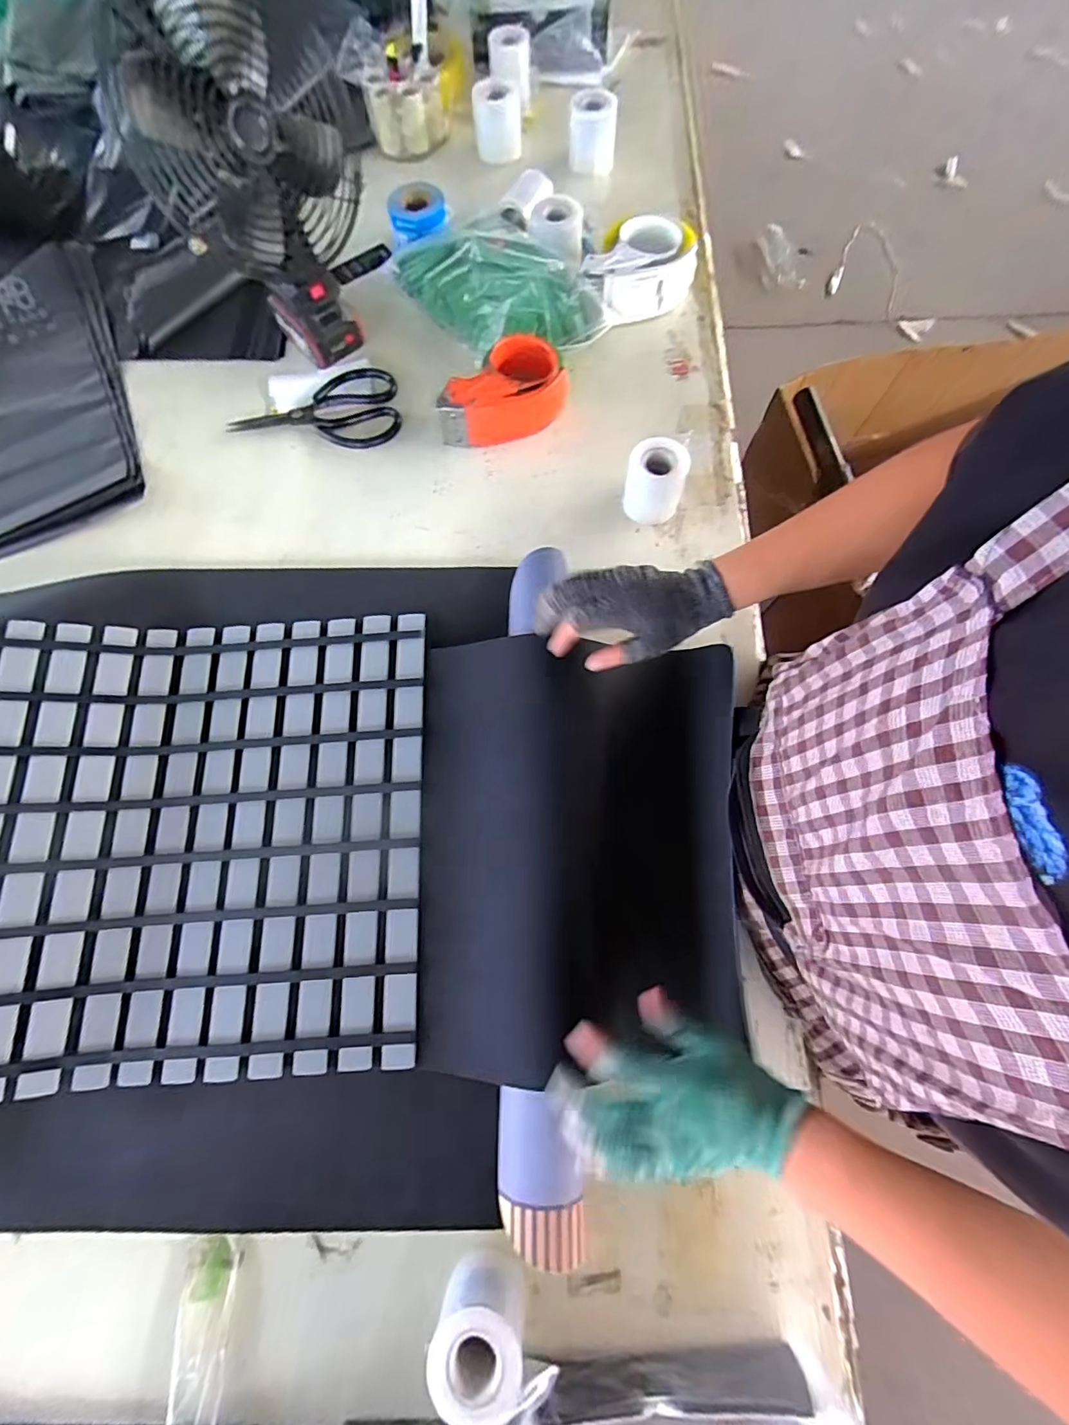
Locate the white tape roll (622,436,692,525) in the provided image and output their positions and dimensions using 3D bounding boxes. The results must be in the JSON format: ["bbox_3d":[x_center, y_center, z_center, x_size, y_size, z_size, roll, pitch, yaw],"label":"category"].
[{"bbox_3d":[0.135,-0.257,0.588,0.063,0.075,0.064,0,73,2],"label":"white tape roll"}]

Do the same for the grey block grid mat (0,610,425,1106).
[{"bbox_3d":[-0.407,0.106,0.463,0.590,0.114,0.442,-4,73,0],"label":"grey block grid mat"}]

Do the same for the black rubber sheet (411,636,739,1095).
[{"bbox_3d":[0.045,0.118,0.503,0.306,0.069,0.378,-2,73,1],"label":"black rubber sheet"}]

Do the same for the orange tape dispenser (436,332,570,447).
[{"bbox_3d":[-0.046,-0.401,0.634,0.165,0.058,0.108,-19,74,-4],"label":"orange tape dispenser"}]

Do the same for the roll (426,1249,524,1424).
[{"bbox_3d":[-0.040,0.456,0.378,0.068,0.057,0.064,0,73,2],"label":"roll"}]

